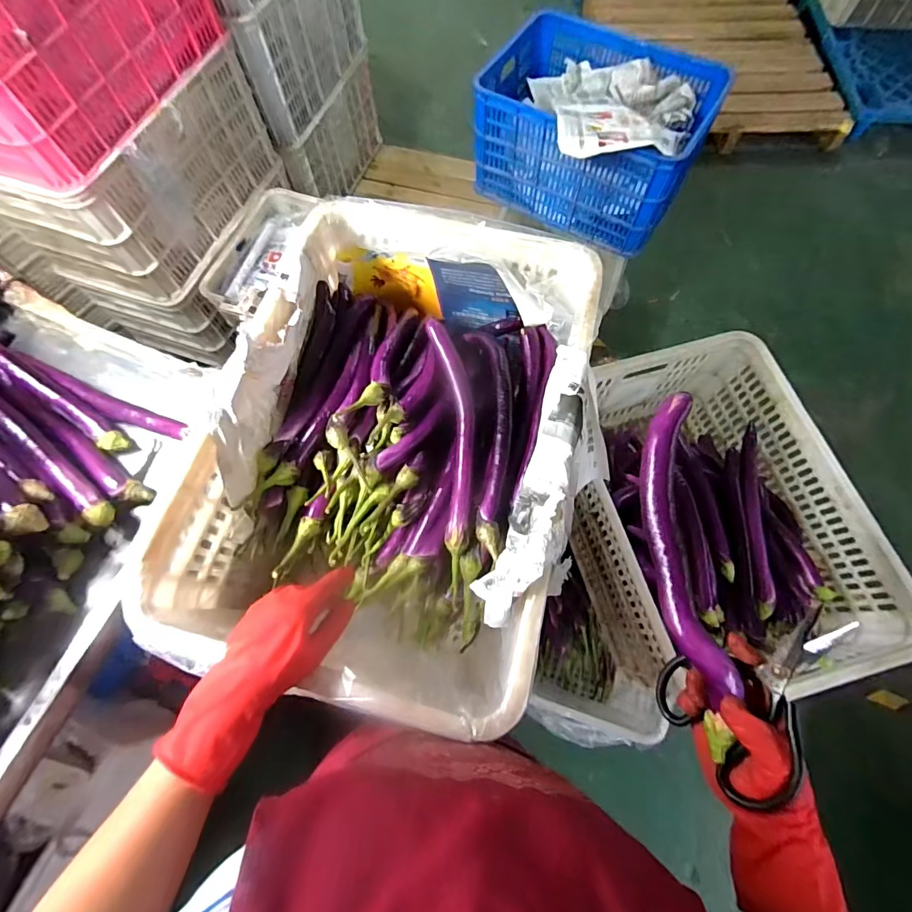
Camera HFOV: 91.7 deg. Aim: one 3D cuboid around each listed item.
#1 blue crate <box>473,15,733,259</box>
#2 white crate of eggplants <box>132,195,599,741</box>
[{"bbox_3d":[0.393,-0.965,1.316,0.630,0.292,0.531,34,73,13],"label":"blue crate"},{"bbox_3d":[-0.068,-0.028,0.599,0.423,0.190,0.603,14,70,7],"label":"white crate of eggplants"}]

